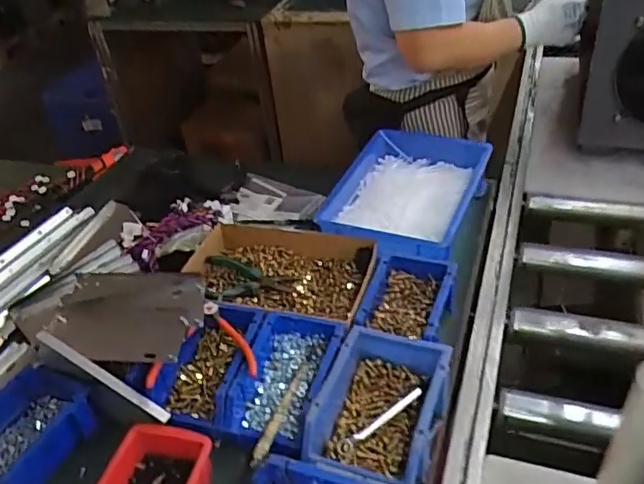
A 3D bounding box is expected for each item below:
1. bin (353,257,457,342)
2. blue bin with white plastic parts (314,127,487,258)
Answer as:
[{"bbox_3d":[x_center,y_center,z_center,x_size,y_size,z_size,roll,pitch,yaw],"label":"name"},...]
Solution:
[{"bbox_3d":[0.111,0.082,0.782,0.108,0.058,0.149,9,42,19],"label":"bin"},{"bbox_3d":[0.125,-0.079,0.970,0.245,0.061,0.316,13,43,22],"label":"blue bin with white plastic parts"}]

